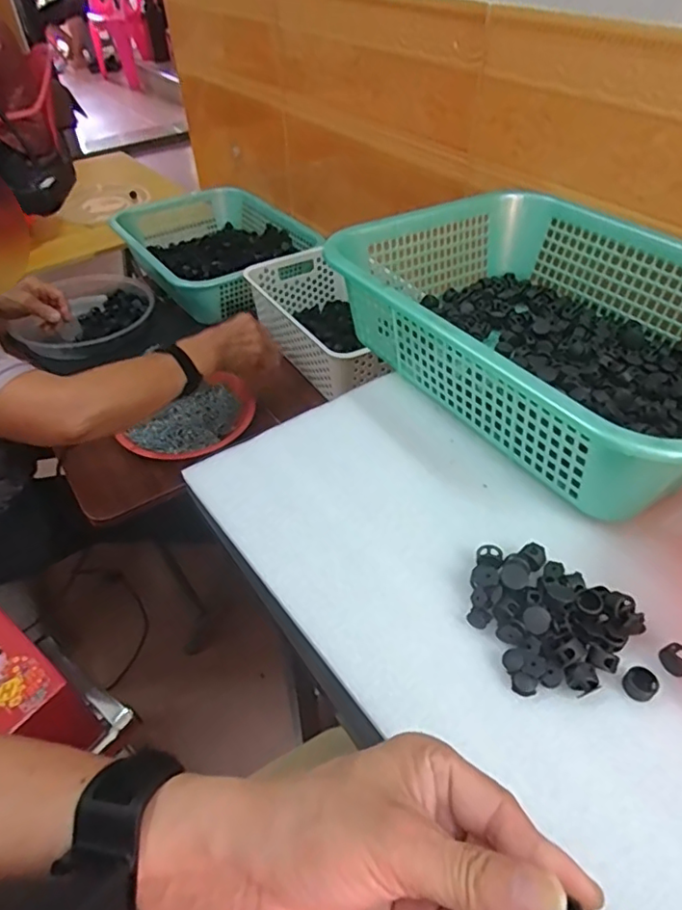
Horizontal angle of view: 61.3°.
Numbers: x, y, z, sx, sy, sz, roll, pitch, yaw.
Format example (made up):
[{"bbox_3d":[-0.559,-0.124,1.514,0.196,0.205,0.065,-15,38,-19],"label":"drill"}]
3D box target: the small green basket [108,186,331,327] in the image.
[{"bbox_3d":[-0.240,-0.411,1.143,0.306,0.100,0.429,-28,50,-24],"label":"small green basket"}]

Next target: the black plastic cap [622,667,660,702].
[{"bbox_3d":[0.170,0.130,0.328,0.017,0.008,0.017,-1,46,1],"label":"black plastic cap"}]

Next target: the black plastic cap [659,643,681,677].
[{"bbox_3d":[0.195,0.119,0.334,0.013,0.015,0.017,-25,50,-21],"label":"black plastic cap"}]

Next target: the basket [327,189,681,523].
[{"bbox_3d":[0.199,-0.124,0.510,0.296,0.094,0.386,-27,50,-22],"label":"basket"}]

